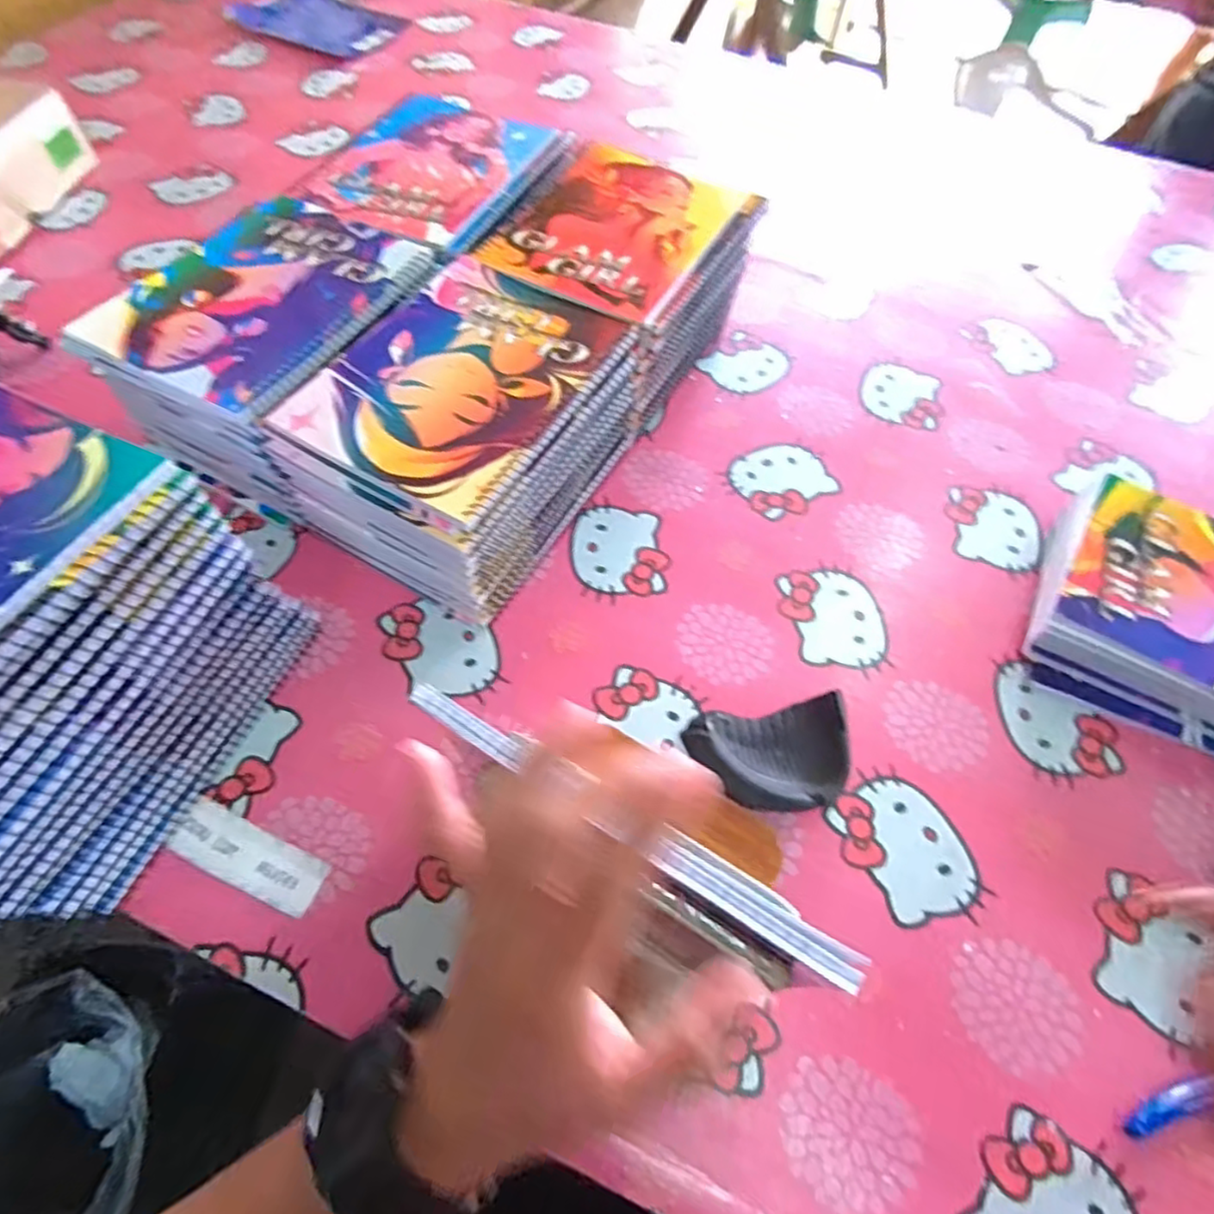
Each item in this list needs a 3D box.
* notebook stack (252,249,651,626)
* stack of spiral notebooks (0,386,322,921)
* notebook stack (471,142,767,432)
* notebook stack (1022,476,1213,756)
[{"bbox_3d":[-0.096,-0.121,0.481,0.157,0.119,0.212,28,61,14],"label":"notebook stack"},{"bbox_3d":[-0.299,0.029,0.341,0.142,0.186,0.196,21,60,10],"label":"stack of spiral notebooks"},{"bbox_3d":[0.009,-0.267,0.573,0.163,0.120,0.202,29,62,14],"label":"notebook stack"},{"bbox_3d":[0.411,0.014,0.461,0.206,0.054,0.159,26,61,13],"label":"notebook stack"}]

